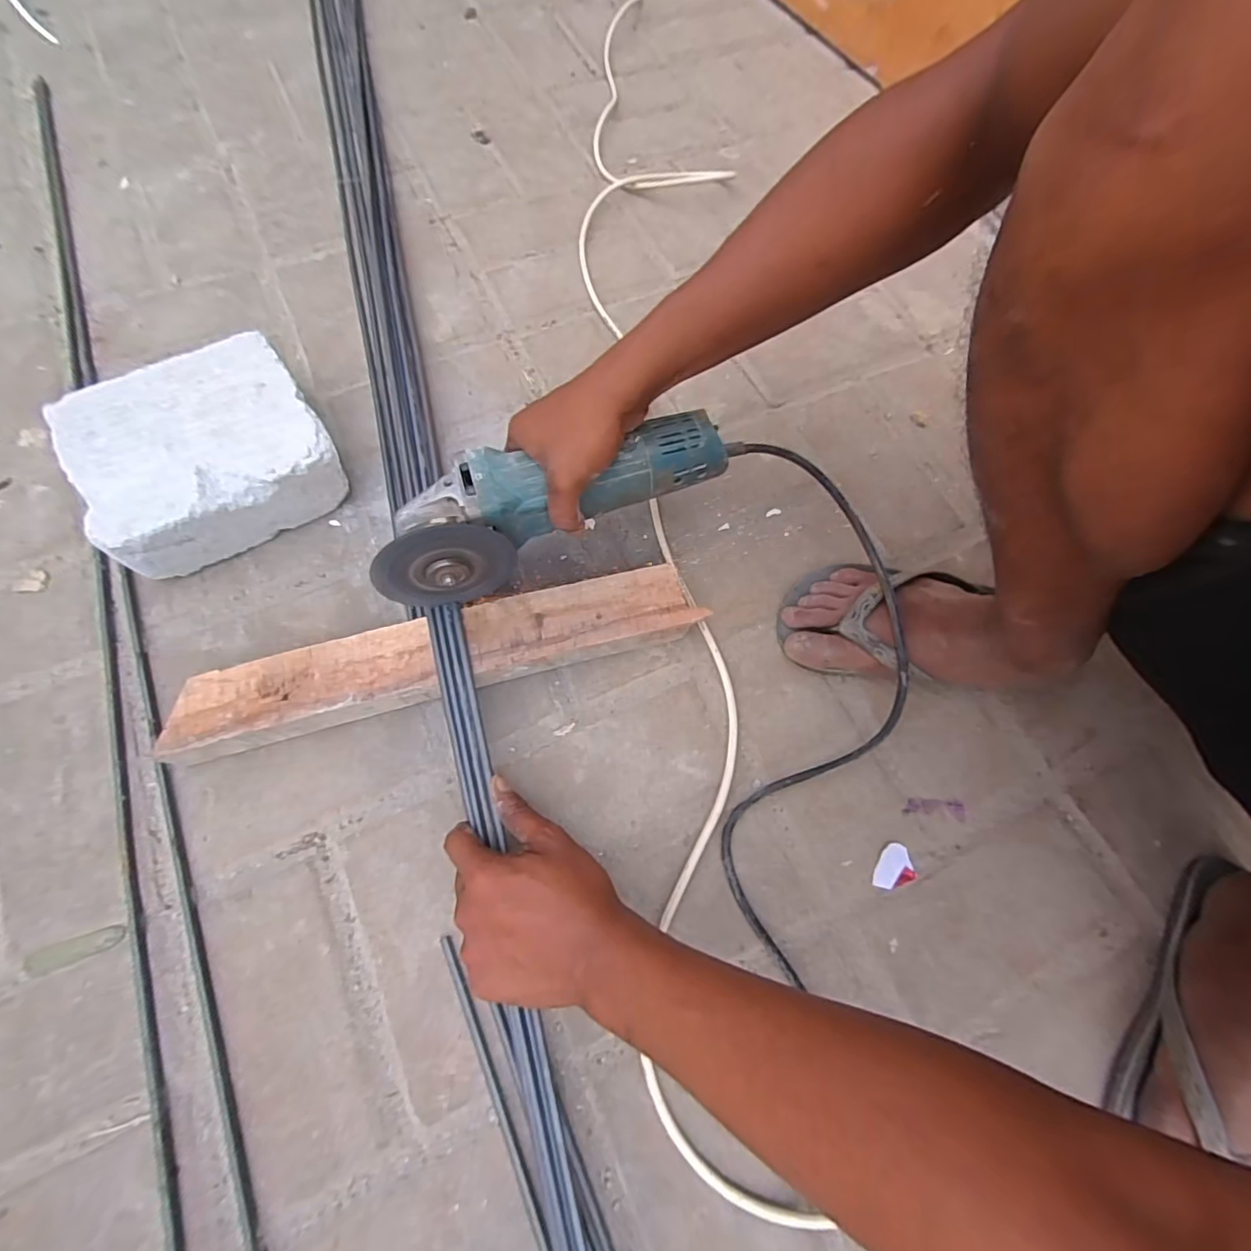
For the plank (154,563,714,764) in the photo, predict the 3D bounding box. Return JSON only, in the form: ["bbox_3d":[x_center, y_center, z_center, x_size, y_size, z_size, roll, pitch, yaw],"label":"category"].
[{"bbox_3d":[-0.144,0.027,0.457,0.400,0.043,0.066,-15,69,-8],"label":"plank"}]

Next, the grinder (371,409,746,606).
[{"bbox_3d":[-0.056,-0.099,0.430,0.274,0.086,0.075,-22,70,-8],"label":"grinder"}]

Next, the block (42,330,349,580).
[{"bbox_3d":[-0.368,-0.151,0.501,0.183,0.079,0.163,-31,72,-14],"label":"block"}]

